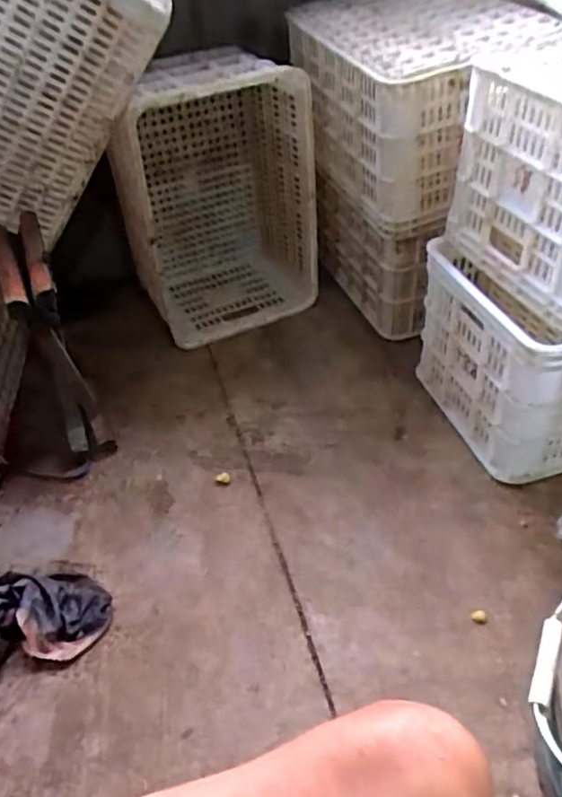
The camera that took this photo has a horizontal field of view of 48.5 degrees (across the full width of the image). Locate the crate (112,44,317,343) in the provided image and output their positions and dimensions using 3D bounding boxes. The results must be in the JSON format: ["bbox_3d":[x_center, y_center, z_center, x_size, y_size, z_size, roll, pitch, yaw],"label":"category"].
[{"bbox_3d":[-0.139,-0.430,1.338,0.383,0.492,0.308,-17,43,-12],"label":"crate"}]

